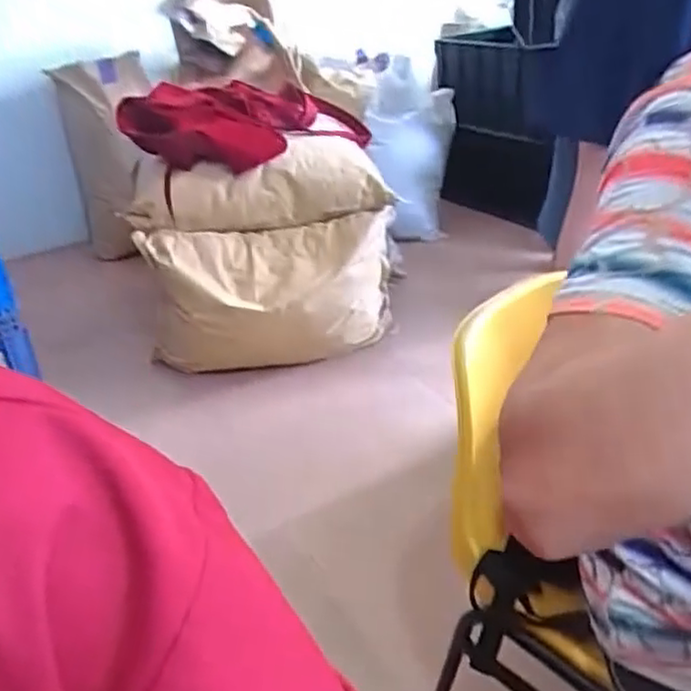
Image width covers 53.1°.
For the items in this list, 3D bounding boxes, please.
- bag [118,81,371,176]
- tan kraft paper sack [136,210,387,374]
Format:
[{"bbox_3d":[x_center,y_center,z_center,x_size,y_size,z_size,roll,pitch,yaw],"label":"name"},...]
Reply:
[{"bbox_3d":[-0.240,-0.602,1.842,0.685,0.197,0.309,-18,33,-19],"label":"bag"},{"bbox_3d":[-0.171,-0.125,1.720,0.606,0.334,0.298,-9,31,-5],"label":"tan kraft paper sack"}]

